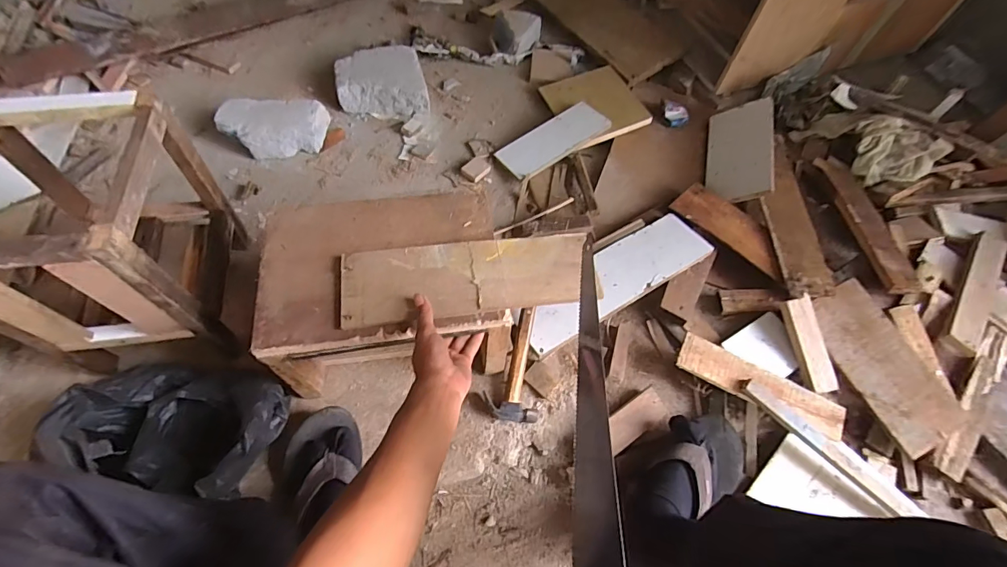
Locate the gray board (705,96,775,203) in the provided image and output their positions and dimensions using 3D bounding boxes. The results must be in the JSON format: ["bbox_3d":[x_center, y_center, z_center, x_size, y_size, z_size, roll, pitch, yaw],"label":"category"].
[{"bbox_3d":[0.528,-0.298,1.009,0.136,0.011,0.271,-10,56,39],"label":"gray board"}]

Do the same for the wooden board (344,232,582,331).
[{"bbox_3d":[-0.048,-0.009,0.612,0.330,0.013,0.108,-7,60,-9],"label":"wooden board"}]

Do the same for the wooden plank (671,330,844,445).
[{"bbox_3d":[0.435,0.171,0.758,0.282,0.023,0.071,25,61,10],"label":"wooden plank"}]

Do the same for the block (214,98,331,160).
[{"bbox_3d":[-0.499,-0.343,0.988,0.219,0.074,0.123,-11,61,-11],"label":"block"}]

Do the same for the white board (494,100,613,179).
[{"bbox_3d":[0.113,-0.332,1.035,0.257,0.010,0.110,-35,62,-13],"label":"white board"}]

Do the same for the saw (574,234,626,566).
[{"bbox_3d":[0.076,0.131,0.376,0.034,0.093,0.377,5,55,-2],"label":"saw"}]

